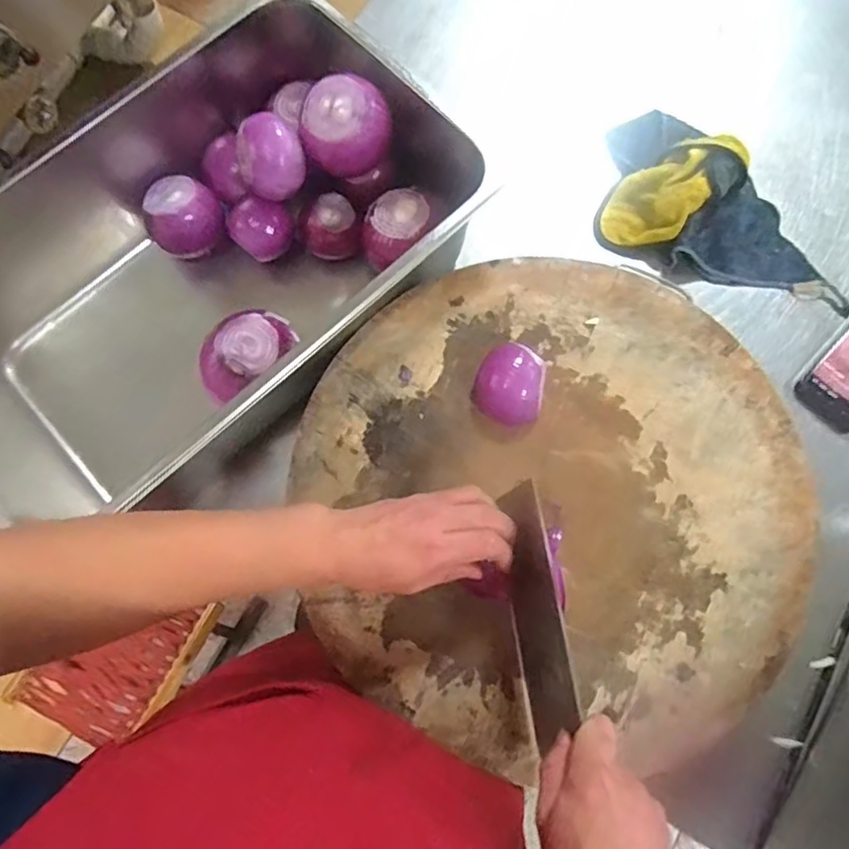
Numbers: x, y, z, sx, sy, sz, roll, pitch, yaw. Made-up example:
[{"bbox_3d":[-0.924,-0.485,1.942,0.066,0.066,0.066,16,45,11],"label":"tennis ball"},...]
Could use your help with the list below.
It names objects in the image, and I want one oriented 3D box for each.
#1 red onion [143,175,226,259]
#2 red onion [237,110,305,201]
[{"bbox_3d":[-0.261,-0.223,0.655,0.077,0.067,0.063,-42,79,-9],"label":"red onion"},{"bbox_3d":[-0.154,-0.267,0.598,0.064,0.057,0.060,-24,77,-5],"label":"red onion"}]

